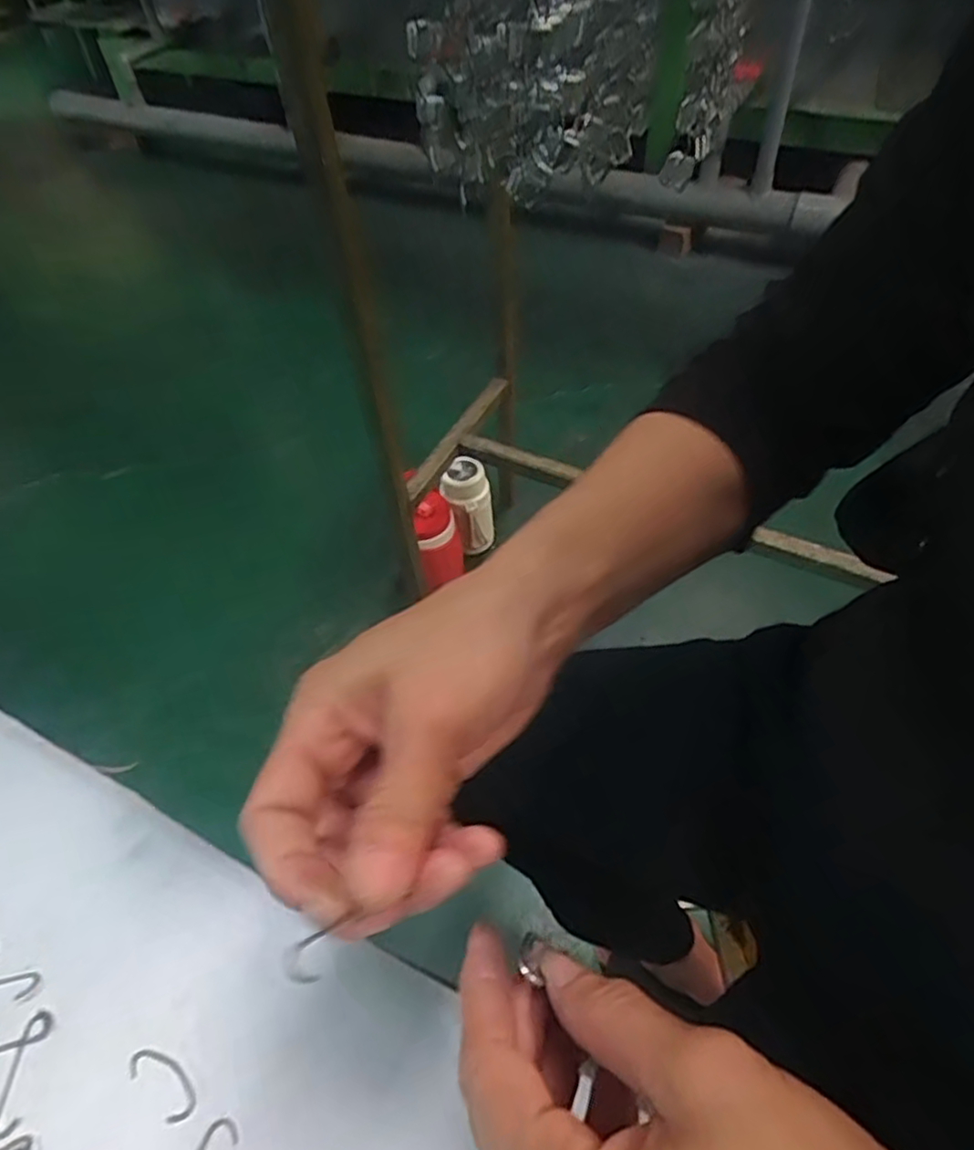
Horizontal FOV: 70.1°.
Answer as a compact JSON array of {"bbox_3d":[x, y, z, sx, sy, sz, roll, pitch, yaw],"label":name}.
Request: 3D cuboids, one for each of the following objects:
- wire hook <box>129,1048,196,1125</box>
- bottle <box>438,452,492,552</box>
[{"bbox_3d":[-0.129,0.201,0.276,0.034,0.004,0.015,30,58,24],"label":"wire hook"},{"bbox_3d":[-0.037,-0.134,1.354,0.089,0.210,0.084,-2,51,2],"label":"bottle"}]

